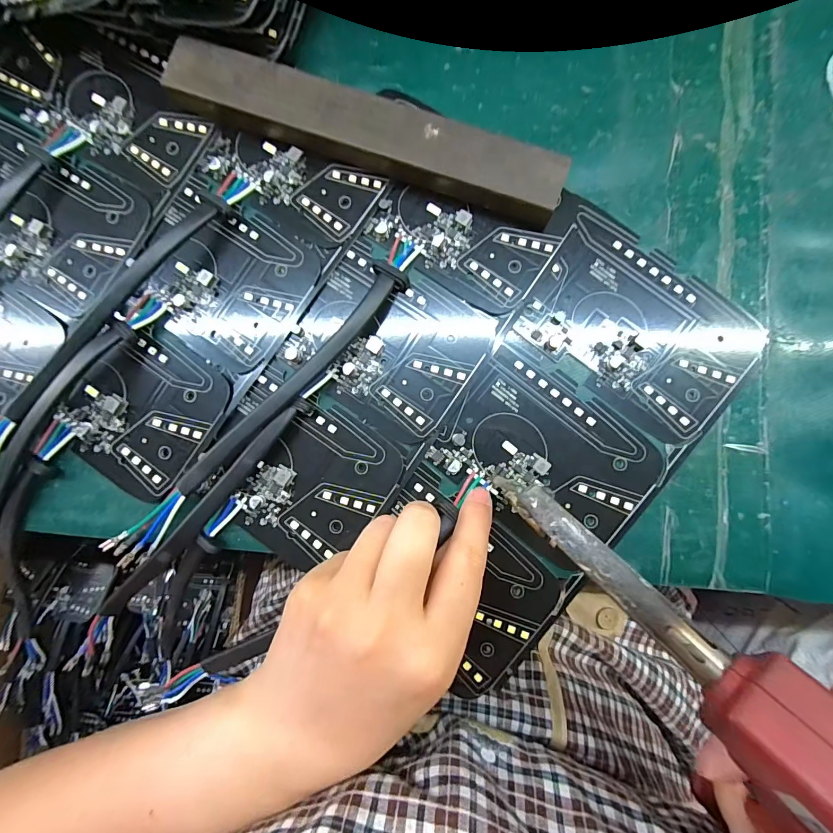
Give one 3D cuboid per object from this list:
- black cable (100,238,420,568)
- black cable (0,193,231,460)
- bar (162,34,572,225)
[{"bbox_3d":[-0.073,-0.007,0.201,0.024,0.015,0.213,43,89,4],"label":"black cable"},{"bbox_3d":[-0.168,-0.037,0.204,0.016,0.022,0.198,43,89,4],"label":"black cable"},{"bbox_3d":[-0.027,-0.146,0.207,0.206,0.017,0.031,20,88,3],"label":"bar"}]

